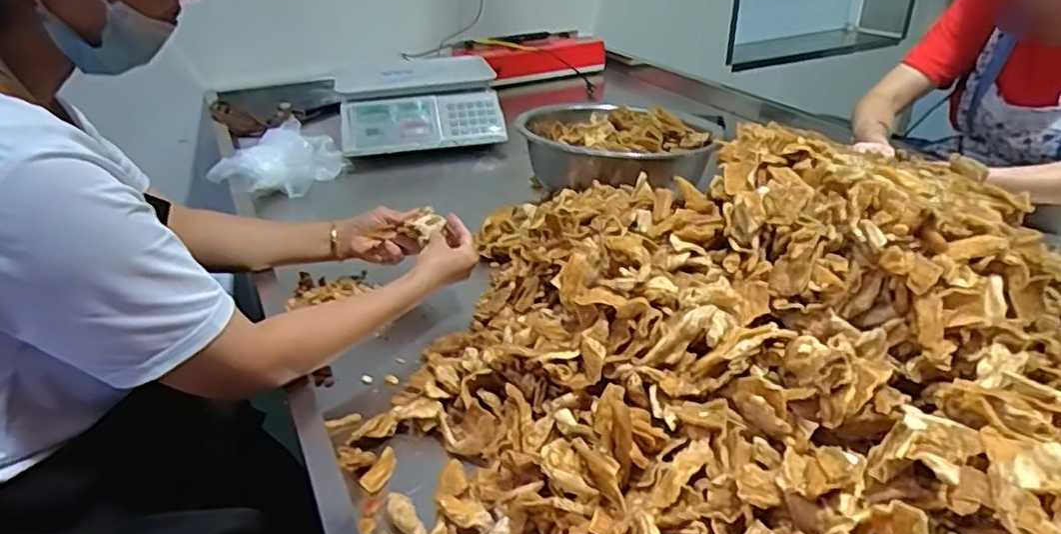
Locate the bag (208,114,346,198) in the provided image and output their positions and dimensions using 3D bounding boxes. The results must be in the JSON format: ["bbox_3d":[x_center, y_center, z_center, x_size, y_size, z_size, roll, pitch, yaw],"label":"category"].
[{"bbox_3d":[-0.441,-0.182,1.162,0.232,0.113,0.084,-21,35,-30],"label":"bag"}]

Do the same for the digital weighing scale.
[{"bbox_3d":[-0.239,-0.351,1.406,0.323,0.120,0.323,-9,30,-13],"label":"digital weighing scale"}]

